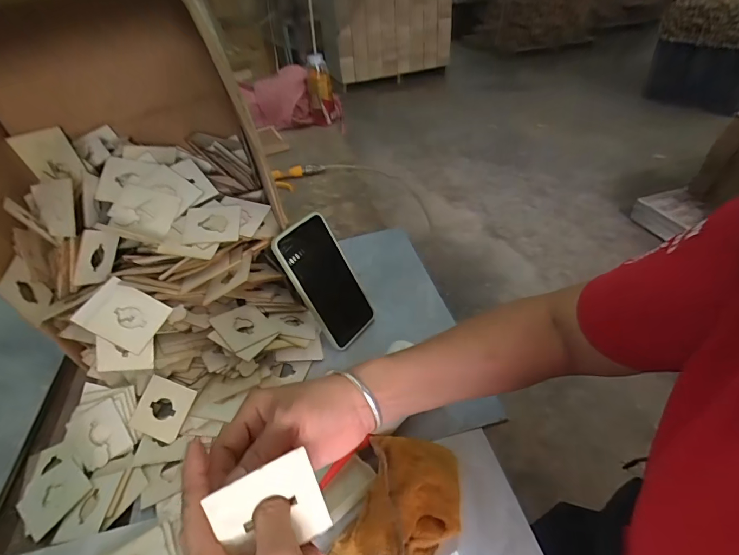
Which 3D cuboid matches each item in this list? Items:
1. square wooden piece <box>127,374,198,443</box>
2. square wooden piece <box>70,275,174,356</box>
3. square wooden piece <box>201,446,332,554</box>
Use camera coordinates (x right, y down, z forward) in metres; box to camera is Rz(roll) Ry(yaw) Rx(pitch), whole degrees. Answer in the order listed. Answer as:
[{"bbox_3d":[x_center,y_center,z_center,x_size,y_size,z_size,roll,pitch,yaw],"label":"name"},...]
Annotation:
[{"bbox_3d":[-0.242,0.153,0.461,0.061,0.005,0.062,15,72,8],"label":"square wooden piece"},{"bbox_3d":[-0.271,0.041,0.437,0.073,0.005,0.061,35,57,-15],"label":"square wooden piece"},{"bbox_3d":[-0.059,0.142,0.238,0.060,0.059,0.004,-20,16,-20],"label":"square wooden piece"}]

